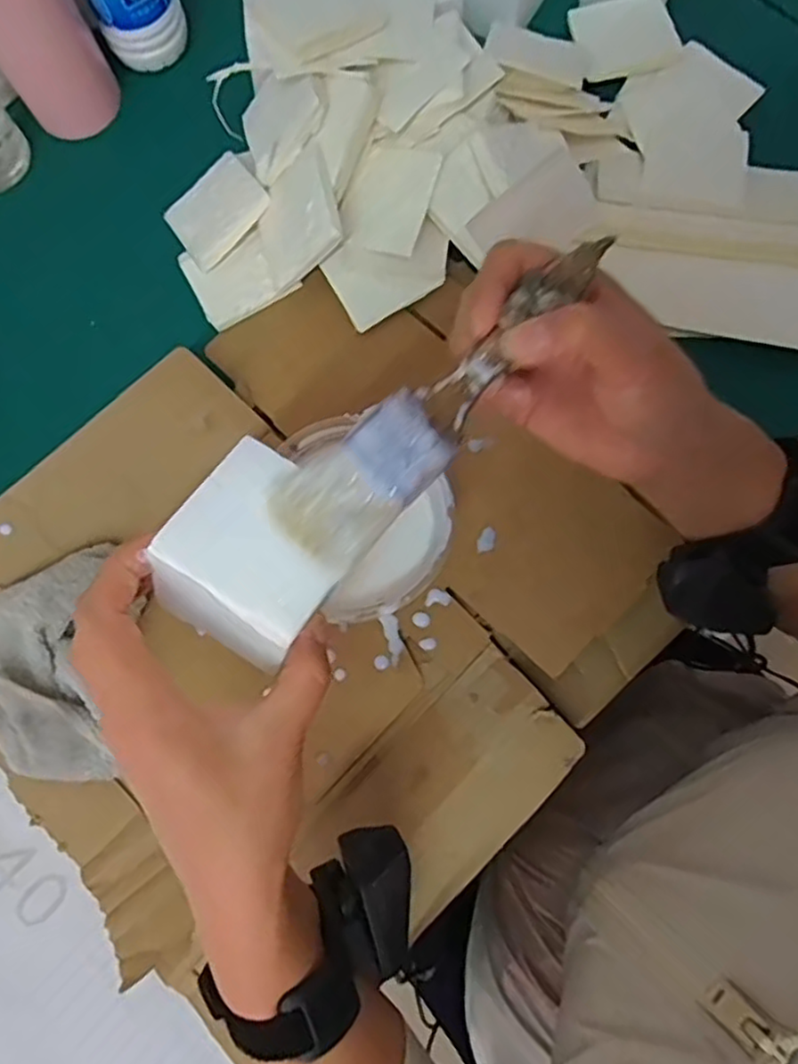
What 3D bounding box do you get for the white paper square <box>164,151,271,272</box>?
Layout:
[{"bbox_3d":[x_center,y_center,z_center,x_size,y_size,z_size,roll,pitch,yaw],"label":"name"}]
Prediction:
[{"bbox_3d":[-0.127,-0.225,0.474,0.067,0.006,0.063,-40,68,10],"label":"white paper square"}]

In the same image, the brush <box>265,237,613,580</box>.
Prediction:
[{"bbox_3d":[0.021,-0.055,0.271,0.169,0.011,0.039,-45,81,-1],"label":"brush"}]

